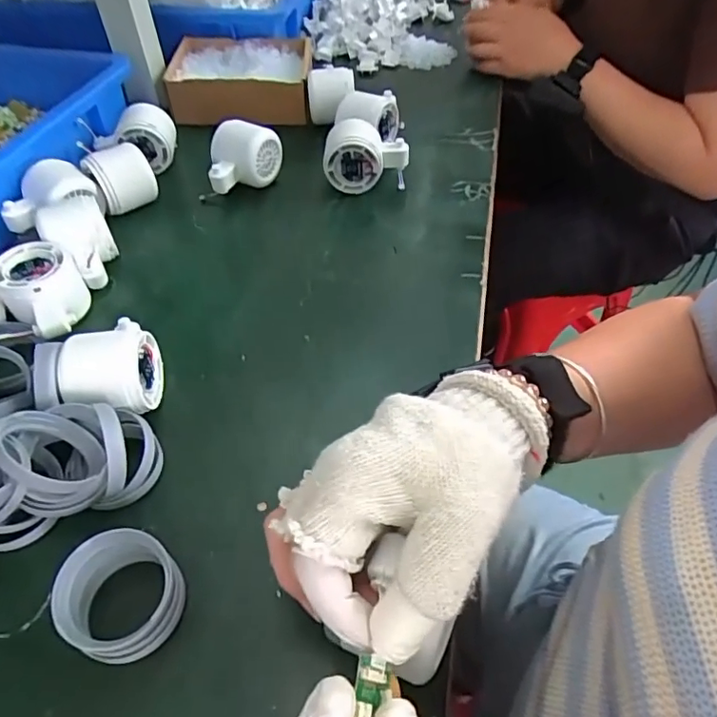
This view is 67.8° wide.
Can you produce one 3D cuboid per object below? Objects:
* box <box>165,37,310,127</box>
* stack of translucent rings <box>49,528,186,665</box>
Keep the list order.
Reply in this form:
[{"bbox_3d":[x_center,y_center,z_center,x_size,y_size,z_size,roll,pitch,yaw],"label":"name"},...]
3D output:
[{"bbox_3d":[-0.148,-0.354,0.679,0.172,0.055,0.152,1,51,0],"label":"box"},{"bbox_3d":[-0.128,0.128,0.289,0.059,0.033,0.059,29,56,22],"label":"stack of translucent rings"}]

